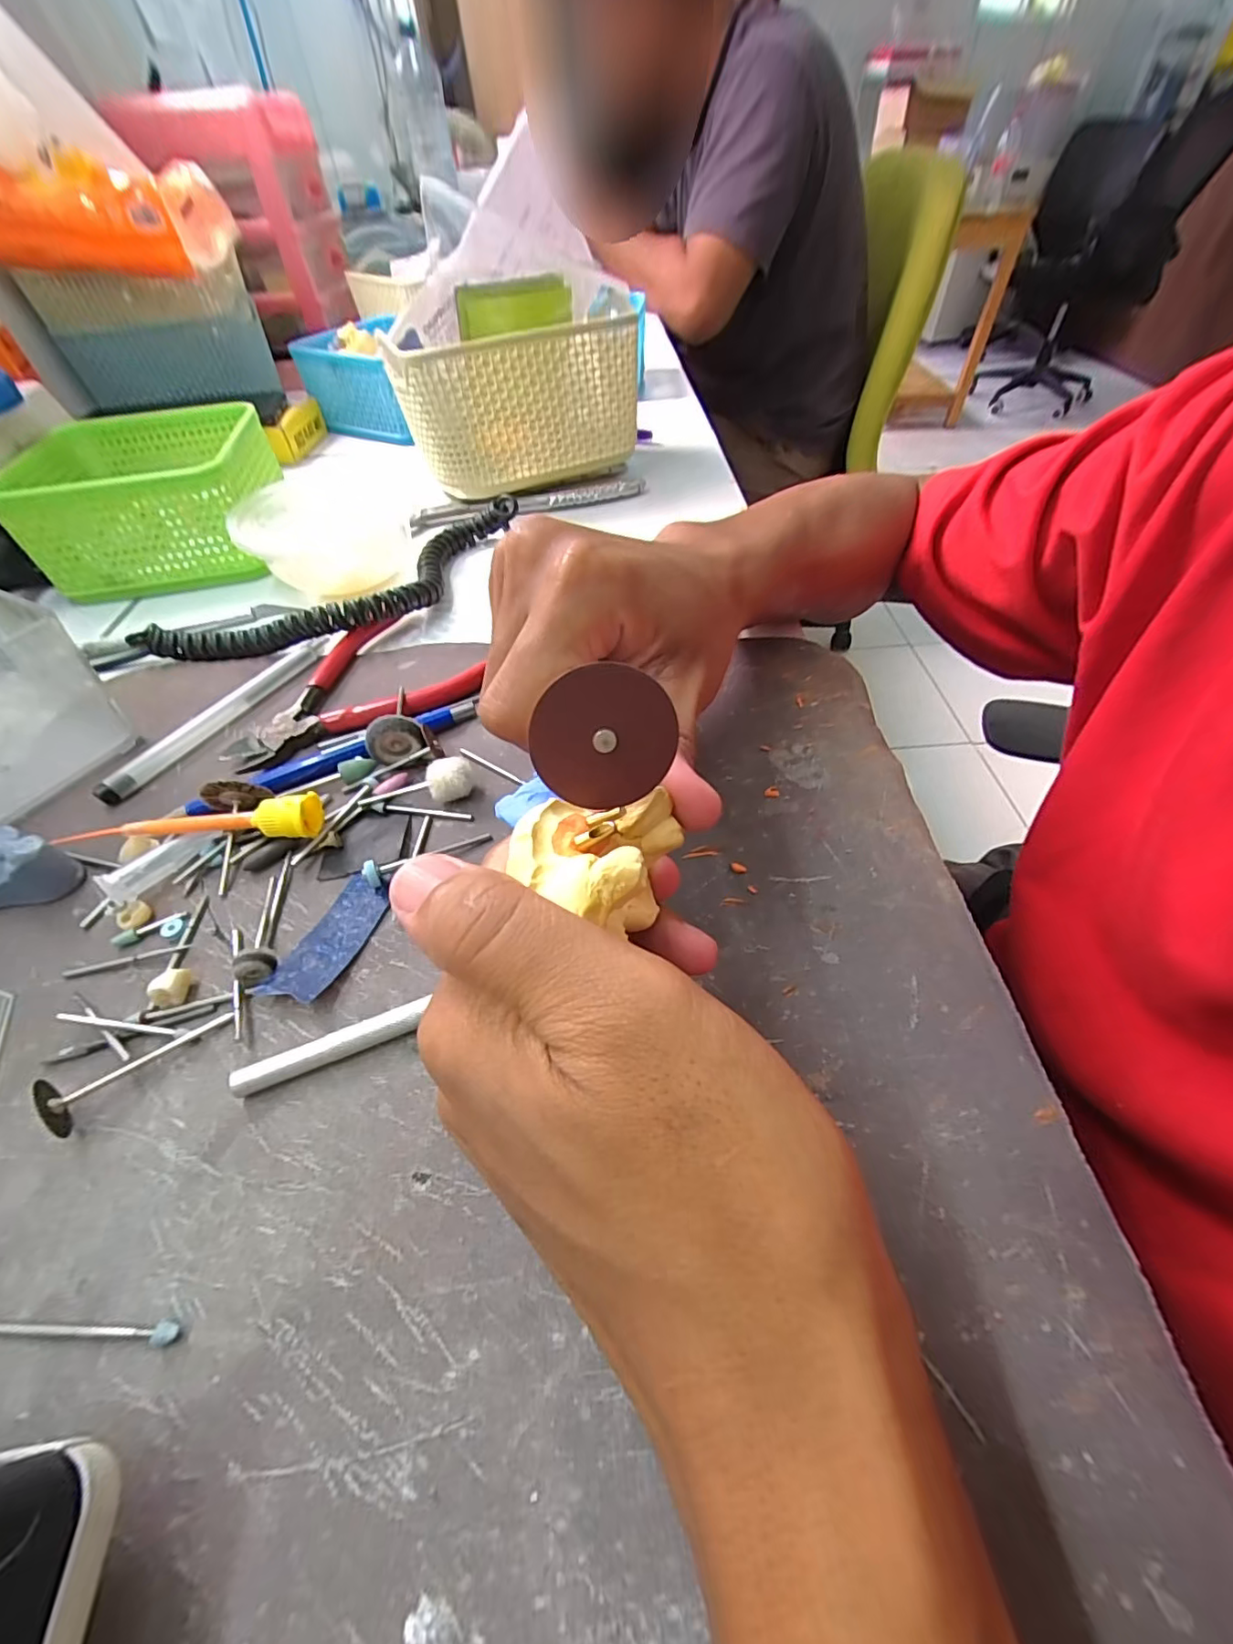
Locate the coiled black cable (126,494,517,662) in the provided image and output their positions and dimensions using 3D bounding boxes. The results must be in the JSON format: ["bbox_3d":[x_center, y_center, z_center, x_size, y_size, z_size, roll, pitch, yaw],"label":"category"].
[{"bbox_3d":[-0.147,-0.132,0.322,0.221,0.027,0.077,-30,56,-21],"label":"coiled black cable"}]

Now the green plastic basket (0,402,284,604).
[{"bbox_3d":[-0.299,-0.215,0.374,0.129,0.063,0.131,-10,51,-6],"label":"green plastic basket"}]

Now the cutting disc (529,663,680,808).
[{"bbox_3d":[-0.003,-0.017,0.123,0.030,0.030,0.004,3,26,-8],"label":"cutting disc"}]

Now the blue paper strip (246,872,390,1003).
[{"bbox_3d":[-0.096,0.039,0.192,0.021,0.007,0.048,15,53,14],"label":"blue paper strip"}]

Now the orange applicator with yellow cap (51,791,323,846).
[{"bbox_3d":[-0.159,0.003,0.215,0.088,0.019,0.014,-6,51,-3],"label":"orange applicator with yellow cap"}]

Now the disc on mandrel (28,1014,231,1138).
[{"bbox_3d":[-0.138,0.071,0.164,0.045,0.013,0.016,-26,55,-18],"label":"disc on mandrel"}]

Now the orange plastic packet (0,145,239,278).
[{"bbox_3d":[-0.406,-0.473,0.440,0.162,0.061,0.092,6,51,7],"label":"orange plastic packet"}]

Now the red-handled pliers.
[{"bbox_3d":[-0.127,-0.056,0.267,0.085,0.012,0.104,26,56,22],"label":"red-handled pliers"}]

